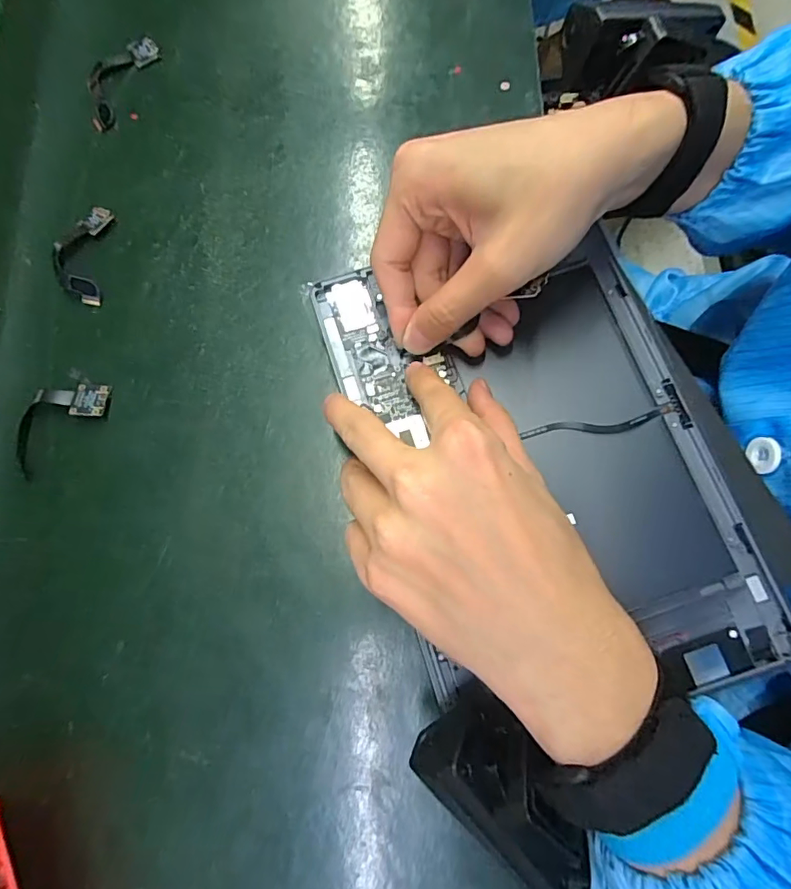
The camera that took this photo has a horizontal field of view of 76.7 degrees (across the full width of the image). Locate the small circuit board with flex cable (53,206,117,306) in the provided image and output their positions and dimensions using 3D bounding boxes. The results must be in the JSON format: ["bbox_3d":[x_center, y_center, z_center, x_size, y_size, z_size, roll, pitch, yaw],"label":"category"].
[{"bbox_3d":[-0.203,-0.122,0.316,0.035,0.011,0.068,1,76,1],"label":"small circuit board with flex cable"}]

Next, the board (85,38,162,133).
[{"bbox_3d":[-0.198,-0.259,0.354,0.030,0.007,0.082,19,77,6],"label":"board"}]

